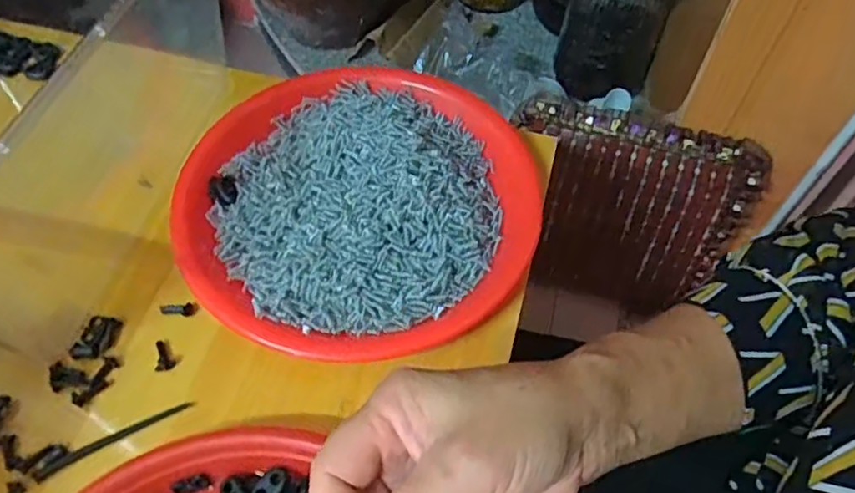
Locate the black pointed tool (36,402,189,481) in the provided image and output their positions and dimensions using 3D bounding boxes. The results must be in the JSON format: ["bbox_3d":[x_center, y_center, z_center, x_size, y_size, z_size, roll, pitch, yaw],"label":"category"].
[{"bbox_3d":[-0.169,0.102,0.336,0.082,0.004,0.008,-26,61,-16],"label":"black pointed tool"}]

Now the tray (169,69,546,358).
[{"bbox_3d":[-0.044,-0.033,0.402,0.223,0.024,0.217,7,57,4],"label":"tray"}]

